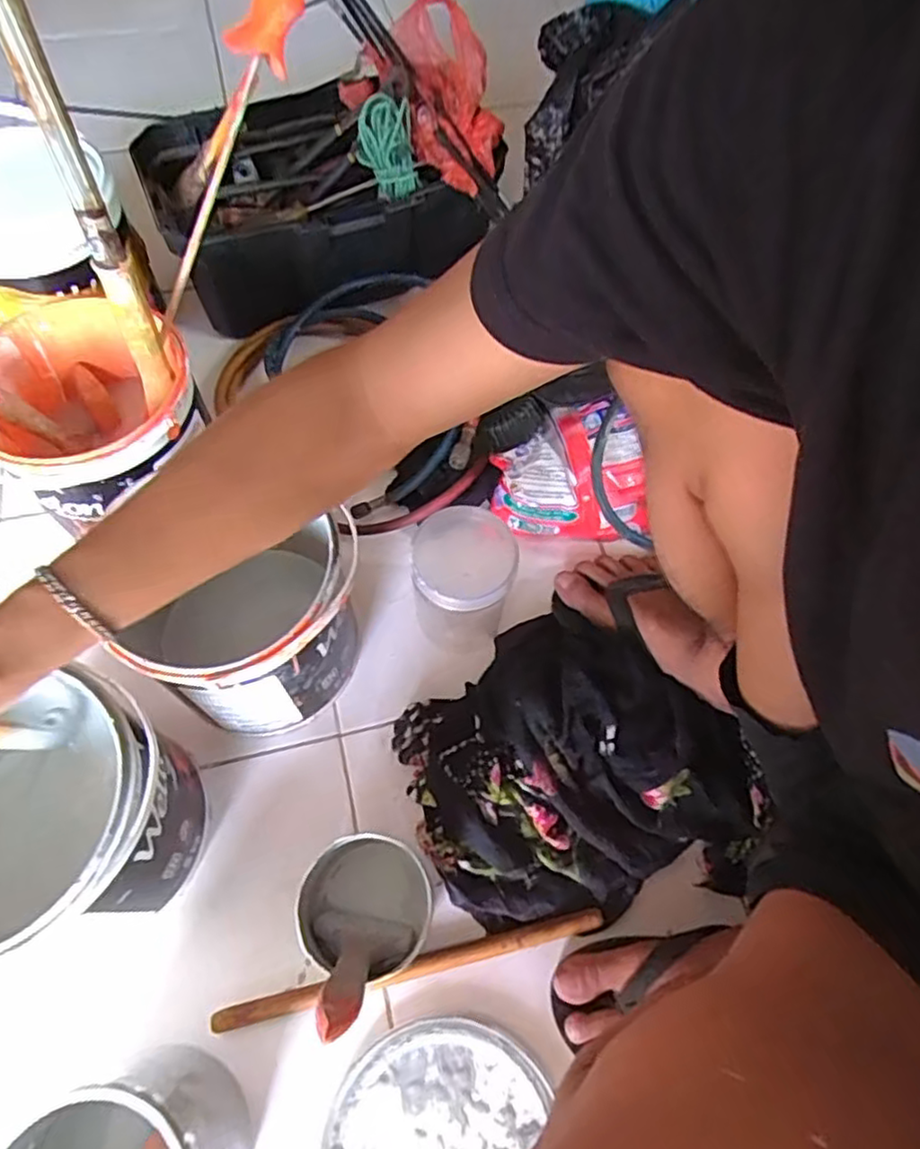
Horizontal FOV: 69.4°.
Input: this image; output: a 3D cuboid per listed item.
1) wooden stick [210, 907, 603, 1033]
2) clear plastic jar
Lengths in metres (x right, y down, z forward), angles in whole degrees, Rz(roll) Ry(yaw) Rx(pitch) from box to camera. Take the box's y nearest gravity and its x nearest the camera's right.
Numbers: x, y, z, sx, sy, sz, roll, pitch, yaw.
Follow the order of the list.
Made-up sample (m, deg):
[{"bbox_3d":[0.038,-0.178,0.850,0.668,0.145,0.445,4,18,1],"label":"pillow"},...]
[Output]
[{"bbox_3d":[-0.037,0.310,0.524,0.306,0.013,0.015,-11,65,-8],"label":"wooden stick"},{"bbox_3d":[0.002,0.009,0.613,0.089,0.128,0.100,17,64,6],"label":"clear plastic jar"}]

